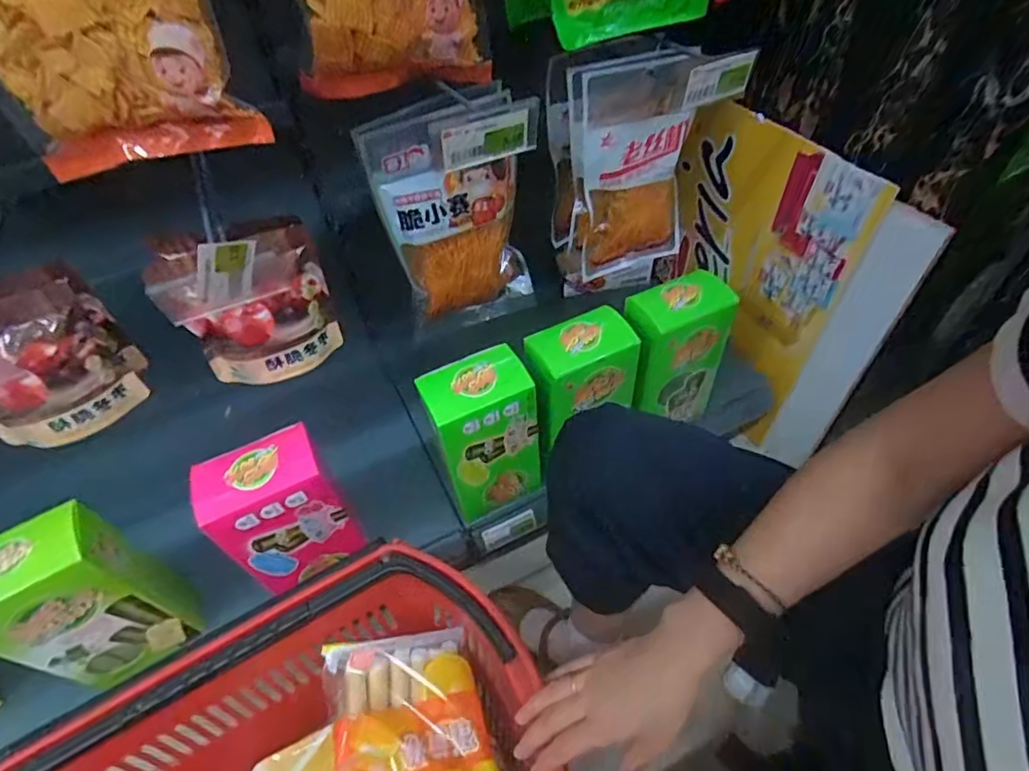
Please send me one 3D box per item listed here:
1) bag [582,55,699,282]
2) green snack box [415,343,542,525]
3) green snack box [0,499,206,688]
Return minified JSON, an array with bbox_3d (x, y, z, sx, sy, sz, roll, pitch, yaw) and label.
[{"bbox_3d":[0.155,-0.266,0.684,0.140,0.251,0.042,-16,51,-9],"label":"bag"},{"bbox_3d":[-0.037,0.066,0.689,0.120,0.221,0.081,-20,51,-12],"label":"green snack box"},{"bbox_3d":[-0.452,0.227,0.573,0.132,0.222,0.079,-30,54,-19],"label":"green snack box"}]

